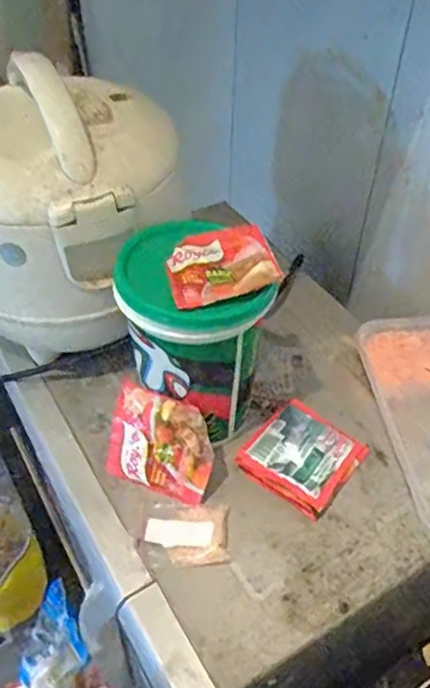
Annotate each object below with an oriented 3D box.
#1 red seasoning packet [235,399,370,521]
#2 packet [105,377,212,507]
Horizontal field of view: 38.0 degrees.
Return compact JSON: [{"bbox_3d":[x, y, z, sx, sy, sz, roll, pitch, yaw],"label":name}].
[{"bbox_3d":[0.070,0.087,0.493,0.077,0.019,0.083,31,53,27],"label":"red seasoning packet"},{"bbox_3d":[-0.042,0.076,0.473,0.085,0.076,0.007,19,15,19],"label":"packet"}]

